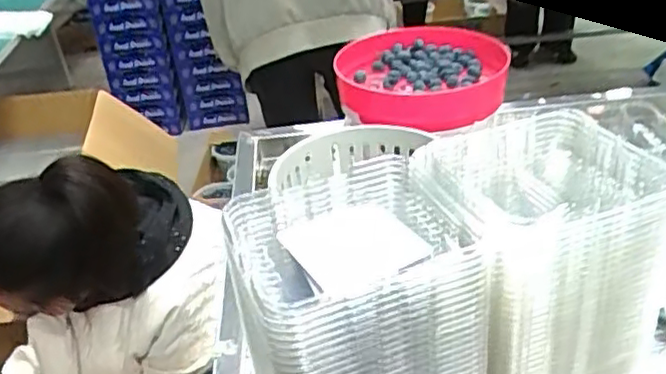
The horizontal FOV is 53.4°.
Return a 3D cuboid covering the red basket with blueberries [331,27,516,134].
[{"bbox_3d":[0.095,-0.142,0.788,0.187,0.063,0.212,-7,33,-7],"label":"red basket with blueberries"}]

